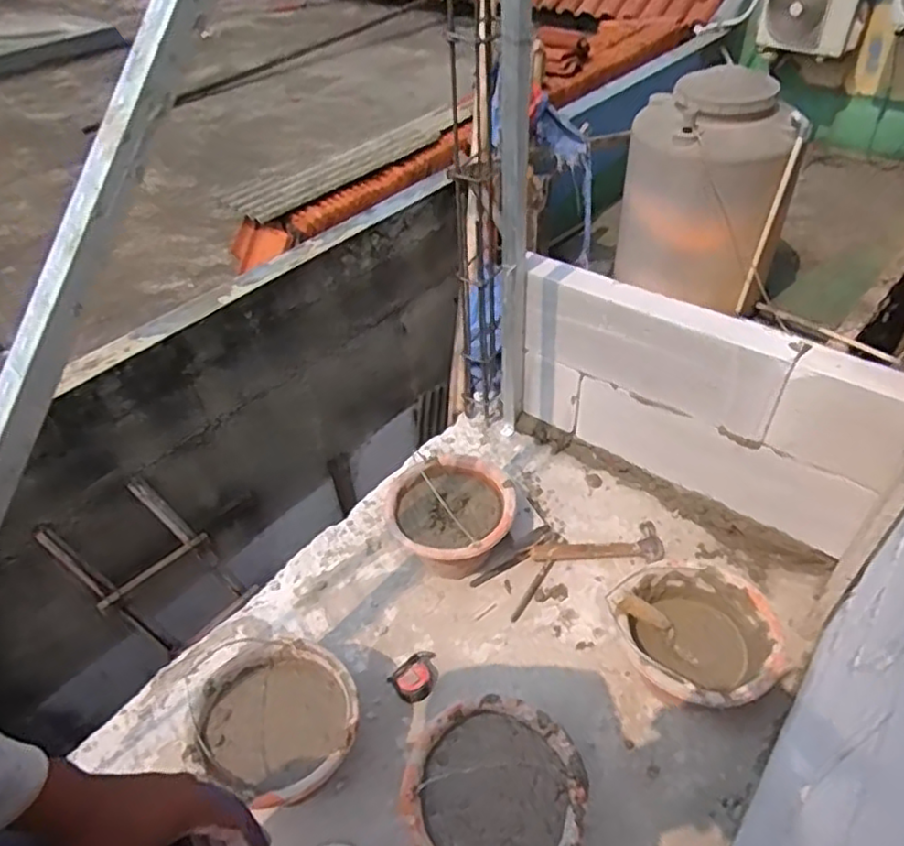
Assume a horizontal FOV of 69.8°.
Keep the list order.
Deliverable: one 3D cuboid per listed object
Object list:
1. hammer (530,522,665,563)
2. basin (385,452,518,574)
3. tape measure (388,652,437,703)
[{"bbox_3d":[0.304,0.263,1.363,0.270,0.026,0.080,-5,43,-1],"label":"hammer"},{"bbox_3d":[0.003,0.212,1.344,0.245,0.164,0.265,-2,46,2],"label":"basin"},{"bbox_3d":[-0.058,0.467,1.183,0.096,0.037,0.075,-30,49,-26],"label":"tape measure"}]

